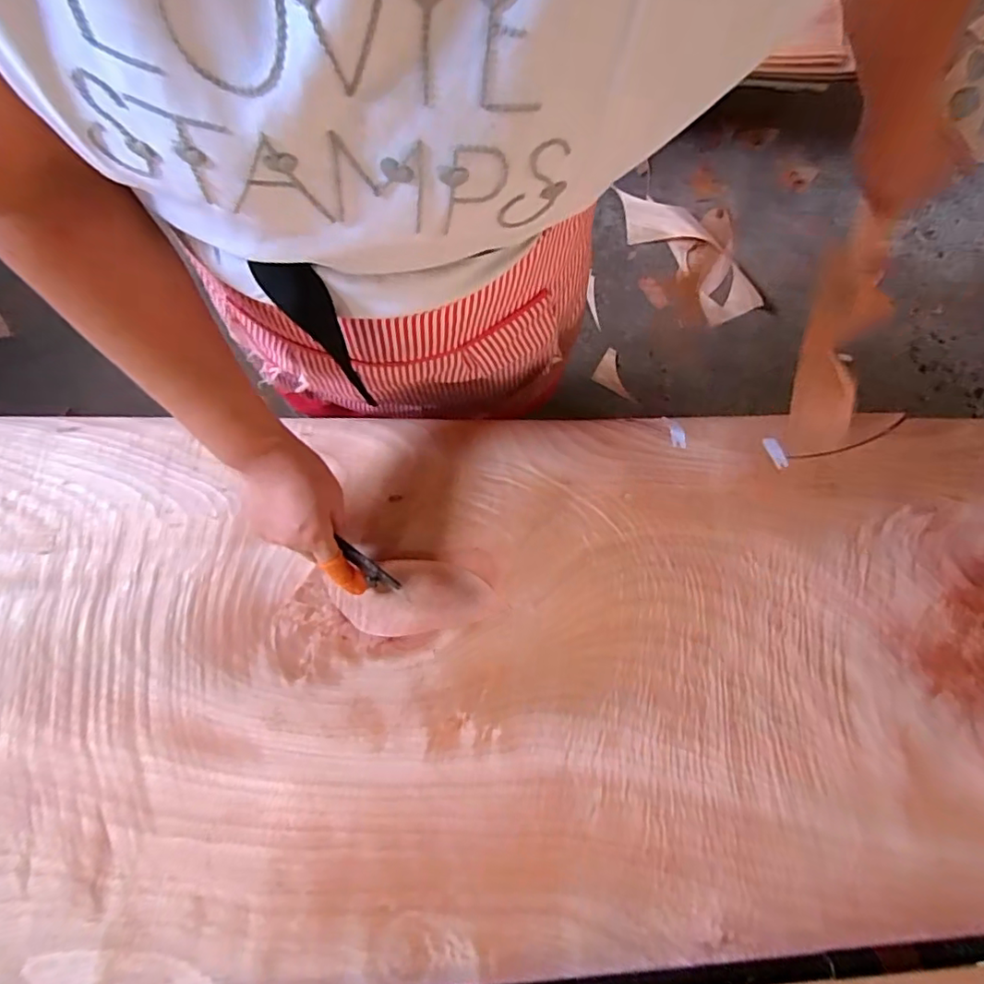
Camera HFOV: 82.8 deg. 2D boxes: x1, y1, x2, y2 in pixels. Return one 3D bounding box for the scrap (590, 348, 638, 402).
[{"bbox_3d":[0.308,-0.282,1.338,0.122,0.007,0.087,35,94,22],"label":"scrap"}]

